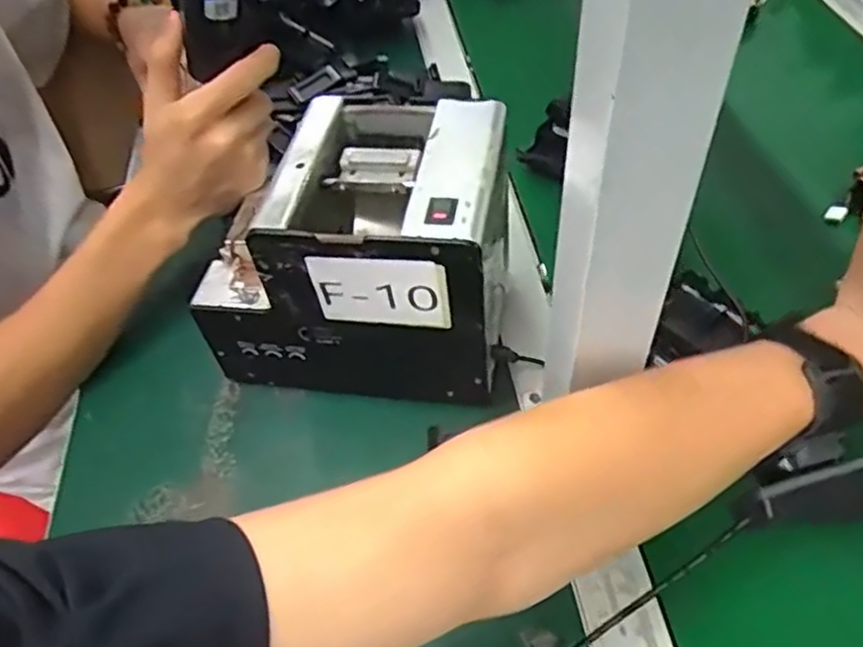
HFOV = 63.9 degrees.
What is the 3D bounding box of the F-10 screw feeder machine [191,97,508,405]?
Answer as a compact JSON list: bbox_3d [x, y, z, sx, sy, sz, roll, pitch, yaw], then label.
[{"bbox_3d":[-0.046,-0.048,0.442,0.179,0.144,0.123,4,51,9],"label":"F-10 screw feeder machine"}]

